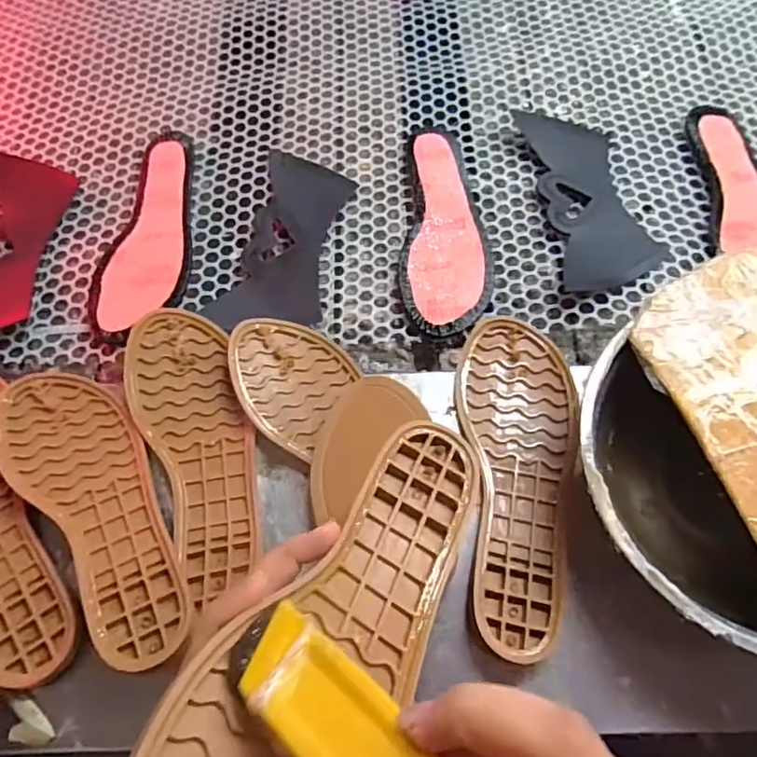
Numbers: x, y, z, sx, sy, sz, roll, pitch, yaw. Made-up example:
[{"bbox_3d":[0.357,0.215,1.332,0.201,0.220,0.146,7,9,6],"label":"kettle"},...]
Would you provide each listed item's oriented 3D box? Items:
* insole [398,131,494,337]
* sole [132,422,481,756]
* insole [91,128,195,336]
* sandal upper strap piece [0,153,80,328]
[{"bbox_3d":[0.056,-0.135,0.512,0.076,0.022,0.220,-3,67,0],"label":"insole"},{"bbox_3d":[-0.011,0.095,0.238,0.081,0.022,0.226,43,40,-7],"label":"sole"},{"bbox_3d":[-0.214,-0.139,0.523,0.081,0.016,0.217,-6,67,-1],"label":"insole"},{"bbox_3d":[-0.340,-0.116,0.518,0.084,0.012,0.208,5,67,4],"label":"sandal upper strap piece"}]

